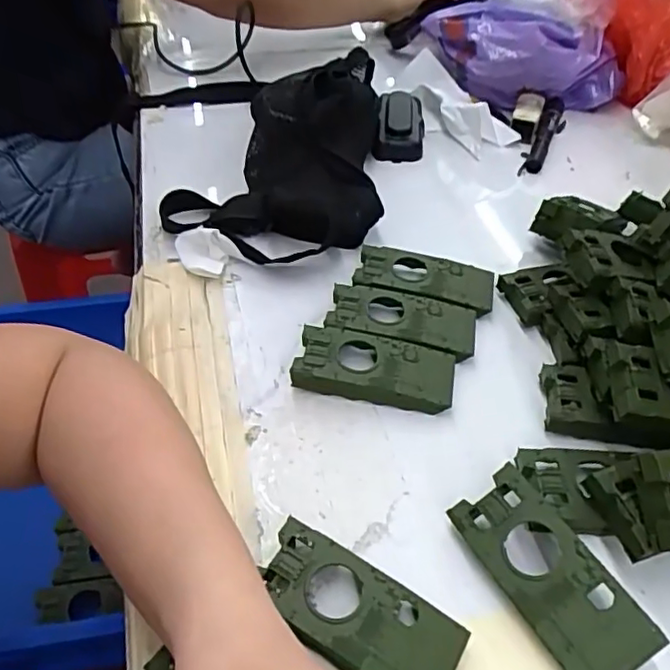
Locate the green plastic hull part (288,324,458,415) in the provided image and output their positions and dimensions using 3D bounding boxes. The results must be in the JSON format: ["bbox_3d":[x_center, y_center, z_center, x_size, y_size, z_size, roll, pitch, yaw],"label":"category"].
[{"bbox_3d":[0.027,0.023,0.403,0.102,0.022,0.043,9,47,7],"label":"green plastic hull part"}]

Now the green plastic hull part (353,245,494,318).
[{"bbox_3d":[0.069,-0.041,0.462,0.103,0.020,0.046,9,47,7],"label":"green plastic hull part"}]

